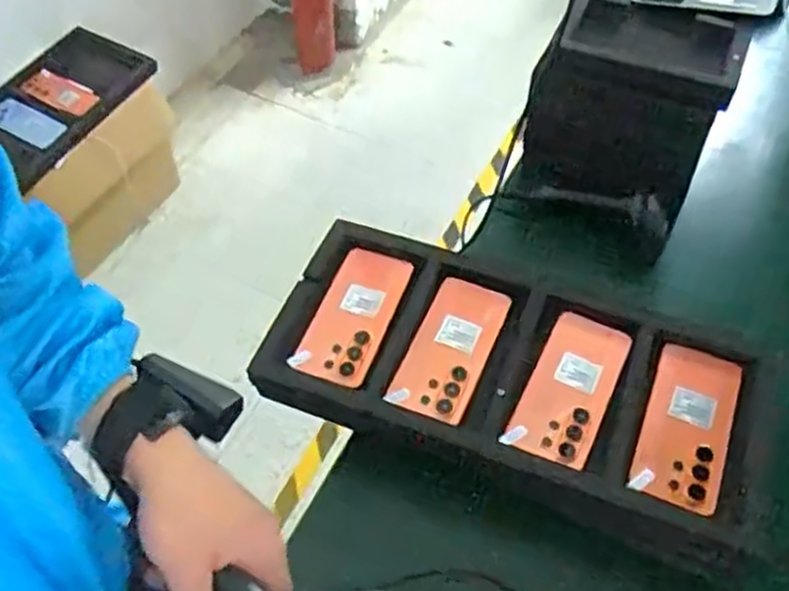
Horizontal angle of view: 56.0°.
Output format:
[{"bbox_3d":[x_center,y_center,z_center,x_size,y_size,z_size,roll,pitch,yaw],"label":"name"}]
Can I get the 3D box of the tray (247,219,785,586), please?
[{"bbox_3d":[0.119,0.080,0.751,0.488,0.034,0.245,22,55,11],"label":"tray"}]

